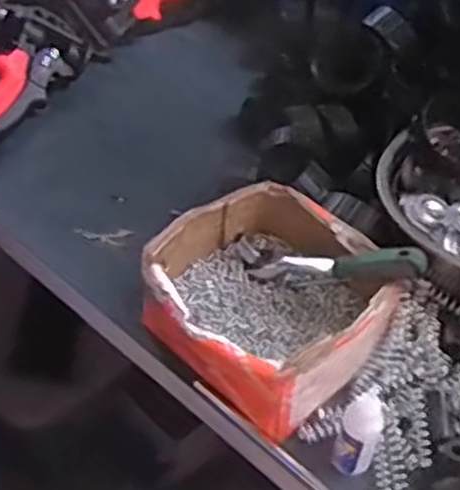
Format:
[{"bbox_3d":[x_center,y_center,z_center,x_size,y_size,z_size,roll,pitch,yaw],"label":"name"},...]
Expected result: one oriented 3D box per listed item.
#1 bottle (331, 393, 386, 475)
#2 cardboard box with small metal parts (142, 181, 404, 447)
[{"bbox_3d":[0.084,0.124,0.506,0.025,0.066,0.021,17,46,11],"label":"bottle"},{"bbox_3d":[0.031,0.038,0.576,0.156,0.069,0.164,35,52,26],"label":"cardboard box with small metal parts"}]

